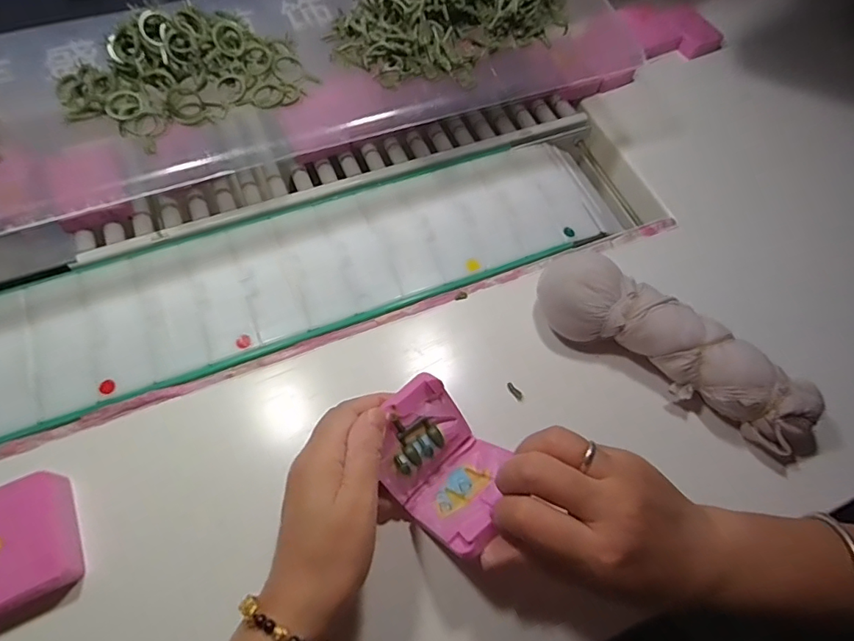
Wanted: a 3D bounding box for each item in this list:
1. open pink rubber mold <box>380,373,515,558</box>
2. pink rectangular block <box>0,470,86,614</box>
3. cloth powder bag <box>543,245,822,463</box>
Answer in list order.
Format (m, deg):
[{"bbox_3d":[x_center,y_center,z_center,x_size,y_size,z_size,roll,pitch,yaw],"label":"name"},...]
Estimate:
[{"bbox_3d":[0.008,0.091,0.319,0.090,0.051,0.069,38,67,15],"label":"open pink rubber mold"},{"bbox_3d":[-0.251,0.136,0.301,0.067,0.025,0.068,-21,66,-14],"label":"pink rectangular block"},{"bbox_3d":[0.188,0.023,0.371,0.225,0.051,0.059,31,65,11],"label":"cloth powder bag"}]

